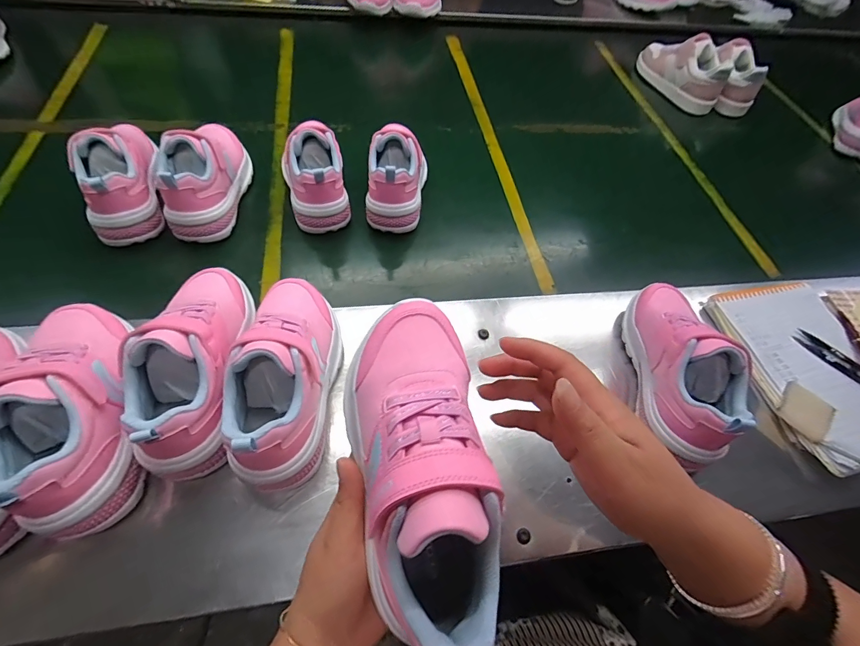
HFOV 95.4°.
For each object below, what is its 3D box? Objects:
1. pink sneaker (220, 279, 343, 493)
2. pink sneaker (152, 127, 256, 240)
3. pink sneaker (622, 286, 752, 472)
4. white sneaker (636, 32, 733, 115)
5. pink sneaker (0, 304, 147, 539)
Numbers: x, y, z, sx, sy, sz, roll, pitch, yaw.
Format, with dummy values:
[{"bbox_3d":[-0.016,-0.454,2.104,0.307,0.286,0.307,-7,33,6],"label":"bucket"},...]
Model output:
[{"bbox_3d":[-0.123,0.030,0.336,0.068,0.078,0.196,0,55,0],"label":"pink sneaker"},{"bbox_3d":[-0.287,-0.197,0.511,0.060,0.104,0.185,1,55,0],"label":"pink sneaker"},{"bbox_3d":[0.248,0.035,0.383,0.066,0.090,0.187,6,55,4],"label":"pink sneaker"},{"bbox_3d":[0.513,-0.514,0.792,0.083,0.101,0.185,-12,56,-9],"label":"white sneaker"},{"bbox_3d":[-0.287,0.058,0.312,0.069,0.085,0.194,-21,58,-14],"label":"pink sneaker"}]

